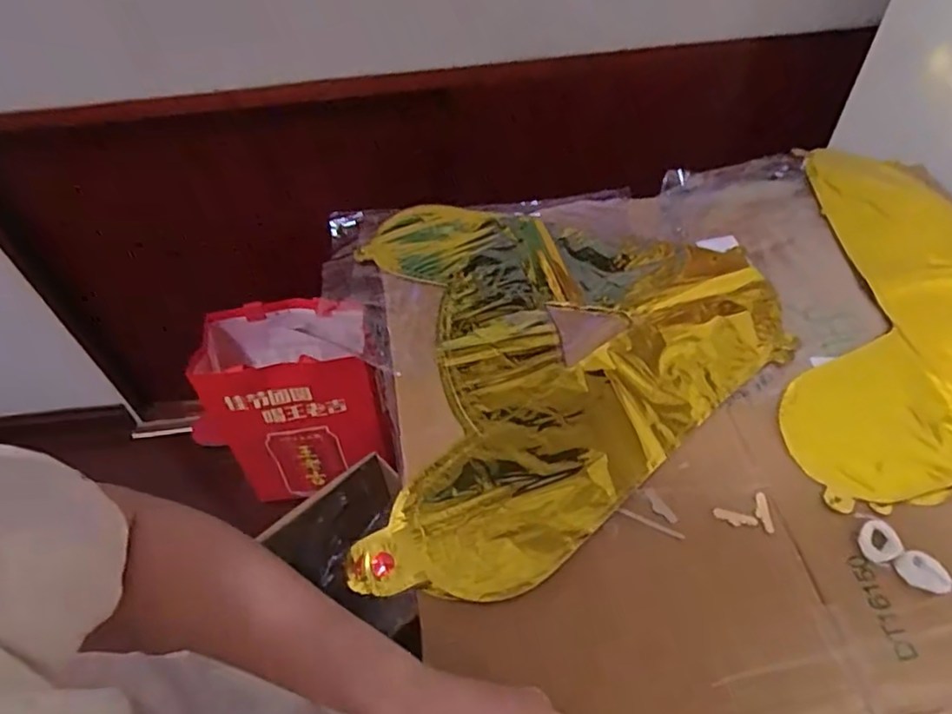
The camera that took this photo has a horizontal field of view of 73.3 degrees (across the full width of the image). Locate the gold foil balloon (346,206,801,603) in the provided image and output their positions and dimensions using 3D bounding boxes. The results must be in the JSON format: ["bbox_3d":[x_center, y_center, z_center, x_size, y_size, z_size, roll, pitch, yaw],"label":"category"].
[{"bbox_3d":[0.081,-0.006,0.521,0.338,0.009,0.366,-5,52,0],"label":"gold foil balloon"}]

